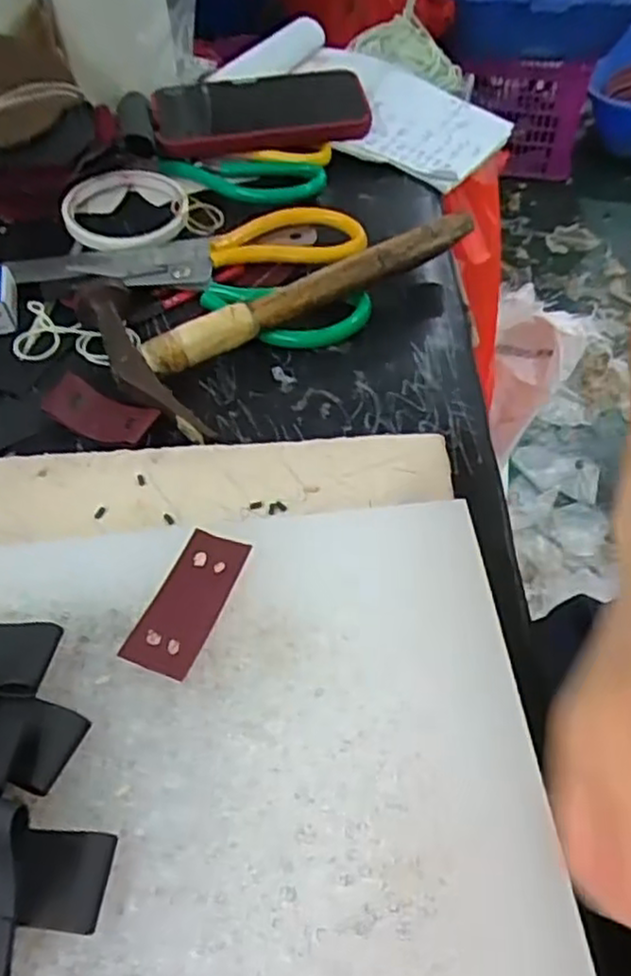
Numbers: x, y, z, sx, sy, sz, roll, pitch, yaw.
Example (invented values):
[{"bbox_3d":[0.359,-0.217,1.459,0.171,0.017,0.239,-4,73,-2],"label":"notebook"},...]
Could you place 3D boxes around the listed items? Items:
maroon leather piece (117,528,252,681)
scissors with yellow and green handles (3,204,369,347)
[{"bbox_3d":[-0.049,0.043,0.277,0.026,0.004,0.059,18,56,15],"label":"maroon leather piece"},{"bbox_3d":[-0.082,-0.138,0.463,0.227,0.014,0.119,-1,52,0],"label":"scissors with yellow and green handles"}]

